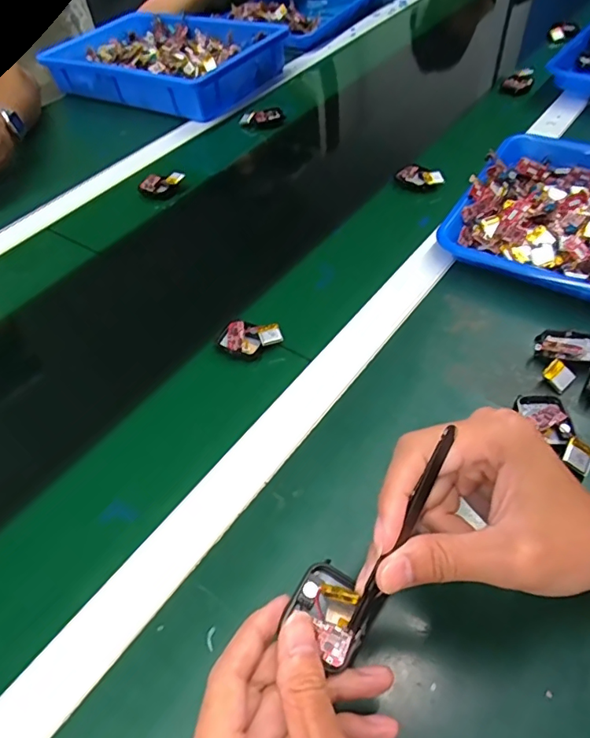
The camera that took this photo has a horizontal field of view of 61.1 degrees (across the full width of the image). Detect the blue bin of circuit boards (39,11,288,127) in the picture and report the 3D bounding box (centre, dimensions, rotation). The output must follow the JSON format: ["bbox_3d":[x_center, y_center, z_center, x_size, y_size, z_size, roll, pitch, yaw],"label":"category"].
[{"bbox_3d":[-0.226,-0.535,0.869,0.370,0.064,0.253,23,56,23],"label":"blue bin of circuit boards"}]

